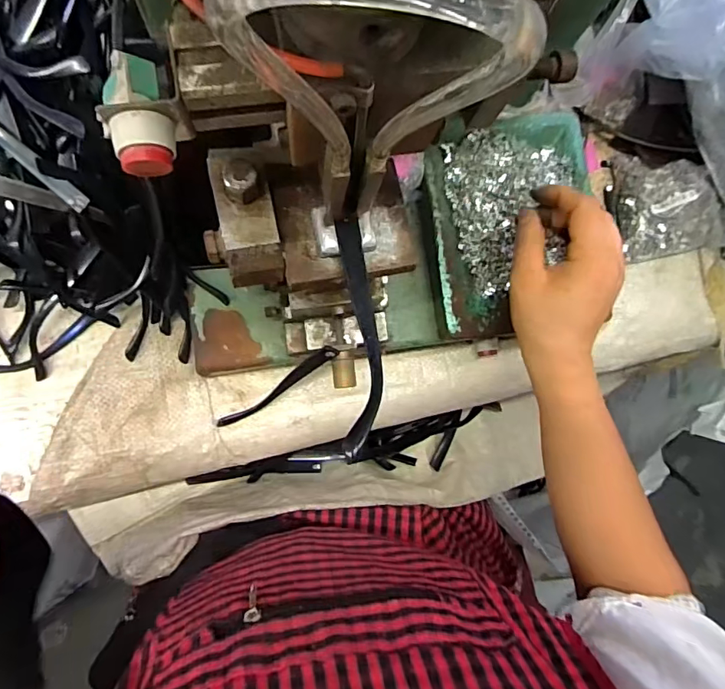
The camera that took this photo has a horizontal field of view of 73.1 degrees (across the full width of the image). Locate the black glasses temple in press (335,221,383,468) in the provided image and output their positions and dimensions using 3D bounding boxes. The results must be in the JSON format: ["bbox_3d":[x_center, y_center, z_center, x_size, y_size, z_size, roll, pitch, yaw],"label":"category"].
[{"bbox_3d":[-0.002,-0.007,0.261,0.022,0.012,0.137,-1,66,-7],"label":"black glasses temple in press"}]

